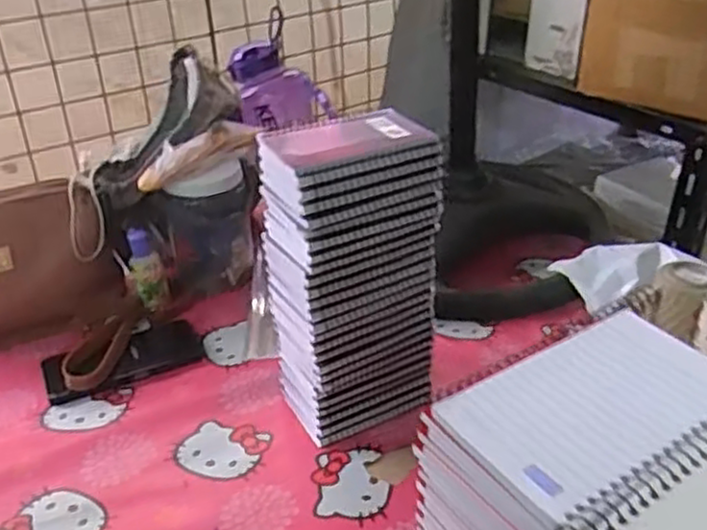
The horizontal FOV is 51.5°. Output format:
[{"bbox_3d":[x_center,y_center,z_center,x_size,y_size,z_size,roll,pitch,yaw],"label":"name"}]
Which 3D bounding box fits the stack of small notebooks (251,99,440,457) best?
[{"bbox_3d":[0.000,0.019,0.684,0.145,0.285,0.092,-13,32,-19],"label":"stack of small notebooks"}]

